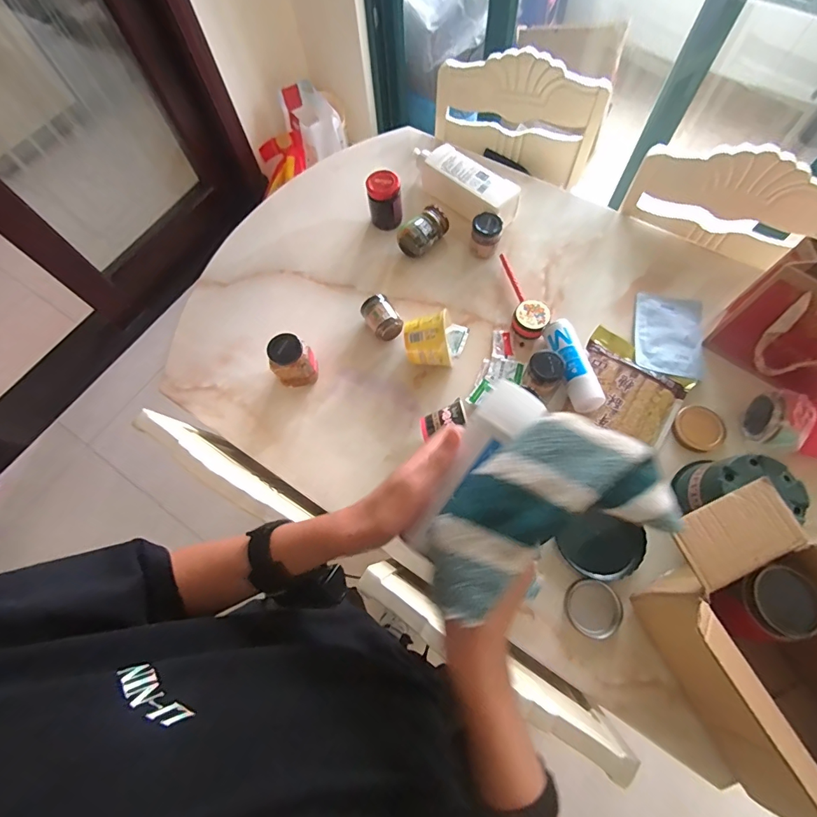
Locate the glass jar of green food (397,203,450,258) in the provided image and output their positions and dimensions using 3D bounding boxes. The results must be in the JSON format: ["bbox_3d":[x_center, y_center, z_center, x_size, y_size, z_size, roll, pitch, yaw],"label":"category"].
[{"bbox_3d":[0.030,-0.358,0.873,0.108,0.059,0.067,-43,72,-13],"label":"glass jar of green food"}]

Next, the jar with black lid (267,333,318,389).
[{"bbox_3d":[-0.200,-0.082,0.746,0.063,0.089,0.059,-1,68,3],"label":"jar with black lid"}]

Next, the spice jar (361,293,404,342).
[{"bbox_3d":[-0.050,-0.165,0.800,0.058,0.056,0.078,-31,70,-9],"label":"spice jar"}]

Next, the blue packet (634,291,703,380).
[{"bbox_3d":[0.480,-0.137,0.790,0.116,0.010,0.177,12,65,9],"label":"blue packet"}]

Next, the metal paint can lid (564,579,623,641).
[{"bbox_3d":[0.275,0.297,0.635,0.078,0.011,0.076,-1,68,3],"label":"metal paint can lid"}]

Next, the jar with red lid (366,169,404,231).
[{"bbox_3d":[-0.047,-0.427,0.887,0.065,0.102,0.067,-1,68,3],"label":"jar with red lid"}]

